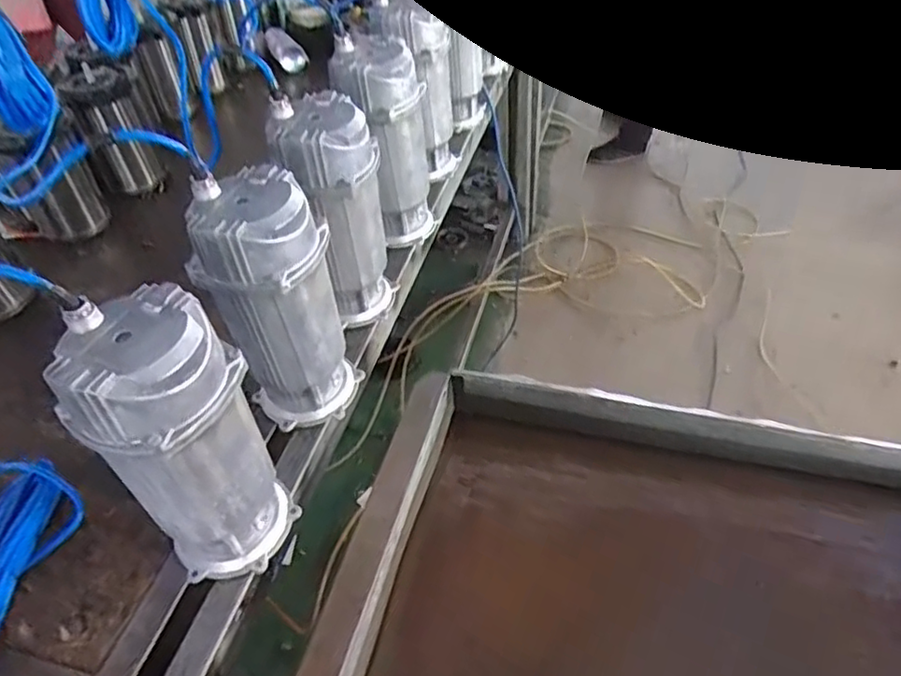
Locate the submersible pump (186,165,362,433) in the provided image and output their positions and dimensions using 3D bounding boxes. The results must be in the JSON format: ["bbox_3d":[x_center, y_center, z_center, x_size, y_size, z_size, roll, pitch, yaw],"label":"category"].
[{"bbox_3d":[-0.195,-0.031,0.733,0.140,0.291,0.114,-20,47,-15],"label":"submersible pump"}]

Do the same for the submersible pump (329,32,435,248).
[{"bbox_3d":[-0.096,-0.290,0.976,0.125,0.283,0.124,-9,45,-5],"label":"submersible pump"}]

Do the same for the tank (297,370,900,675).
[{"bbox_3d":[0.263,0.330,0.670,0.742,0.217,0.527,8,46,12],"label":"tank"}]

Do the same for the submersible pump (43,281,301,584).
[{"bbox_3d":[-0.244,0.108,0.602,0.139,0.300,0.117,-28,49,-22],"label":"submersible pump"}]

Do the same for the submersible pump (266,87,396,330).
[{"bbox_3d":[-0.148,-0.157,0.852,0.123,0.292,0.120,-13,45,-8],"label":"submersible pump"}]

